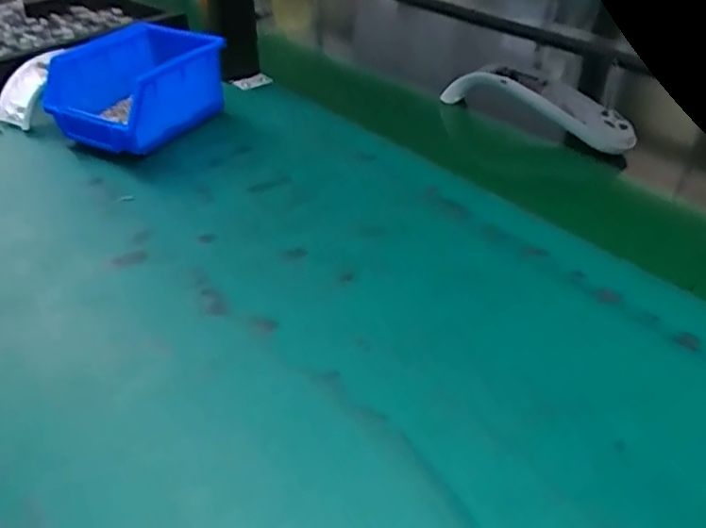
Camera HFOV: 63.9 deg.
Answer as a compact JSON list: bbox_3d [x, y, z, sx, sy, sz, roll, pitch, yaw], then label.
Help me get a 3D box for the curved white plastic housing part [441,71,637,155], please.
[{"bbox_3d":[0.187,-0.165,0.582,0.205,0.041,0.042,30,47,31],"label":"curved white plastic housing part"}]

